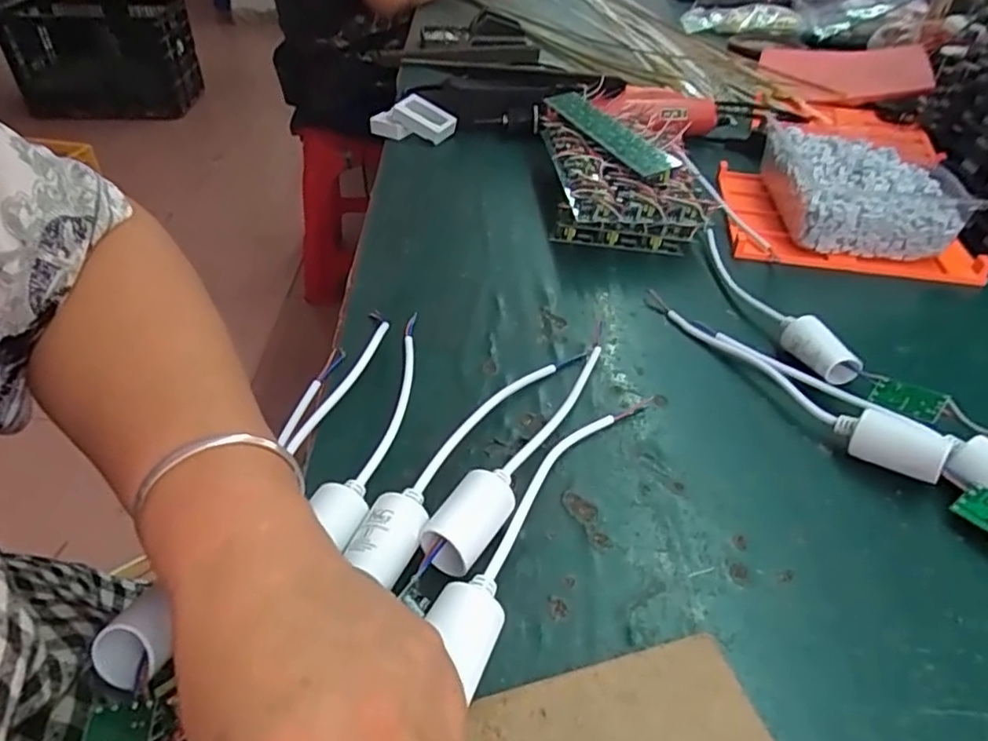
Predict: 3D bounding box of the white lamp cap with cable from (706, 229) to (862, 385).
[{"bbox_3d":[0.190,-0.055,0.446,0.028,0.030,0.175,-7,40,-10],"label":"white lamp cap with cable"}]

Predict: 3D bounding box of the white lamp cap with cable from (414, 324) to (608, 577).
[{"bbox_3d":[0.028,0.029,0.342,0.025,0.025,0.213,21,43,22],"label":"white lamp cap with cable"}]

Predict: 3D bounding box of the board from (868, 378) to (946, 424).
[{"bbox_3d":[0.241,0.017,0.366,0.036,0.004,0.020,31,86,46],"label":"board"}]

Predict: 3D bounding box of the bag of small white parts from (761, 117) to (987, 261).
[{"bbox_3d":[0.314,-0.159,0.556,0.122,0.060,0.169,6,40,5],"label":"bag of small white parts"}]

